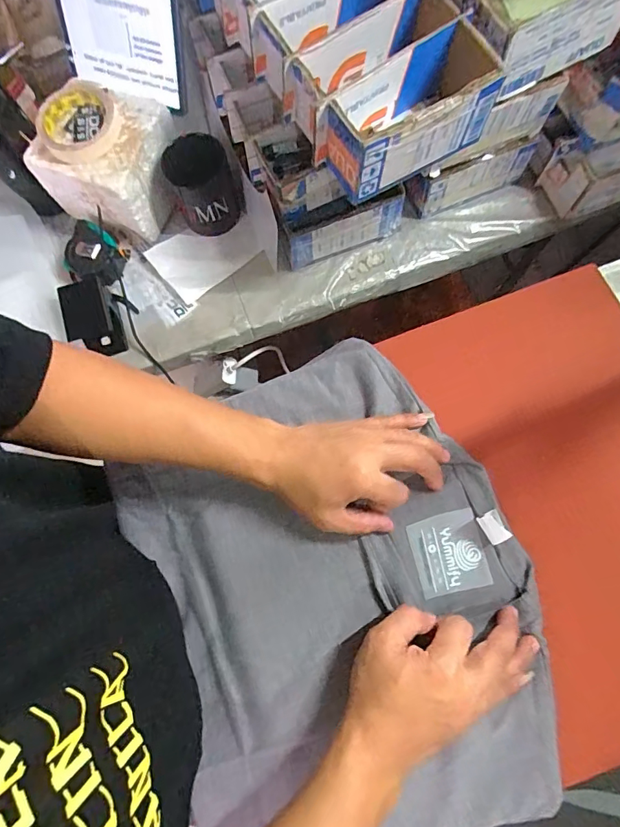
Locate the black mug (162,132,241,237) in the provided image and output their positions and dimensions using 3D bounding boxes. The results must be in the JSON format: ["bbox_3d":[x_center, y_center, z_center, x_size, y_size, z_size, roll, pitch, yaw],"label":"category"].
[{"bbox_3d":[-0.140,-0.299,0.601,0.075,0.093,0.077,0,77,2],"label":"black mug"}]

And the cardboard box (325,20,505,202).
[{"bbox_3d":[0.092,-0.281,0.430,0.158,0.071,0.075,-31,78,-6],"label":"cardboard box"}]

